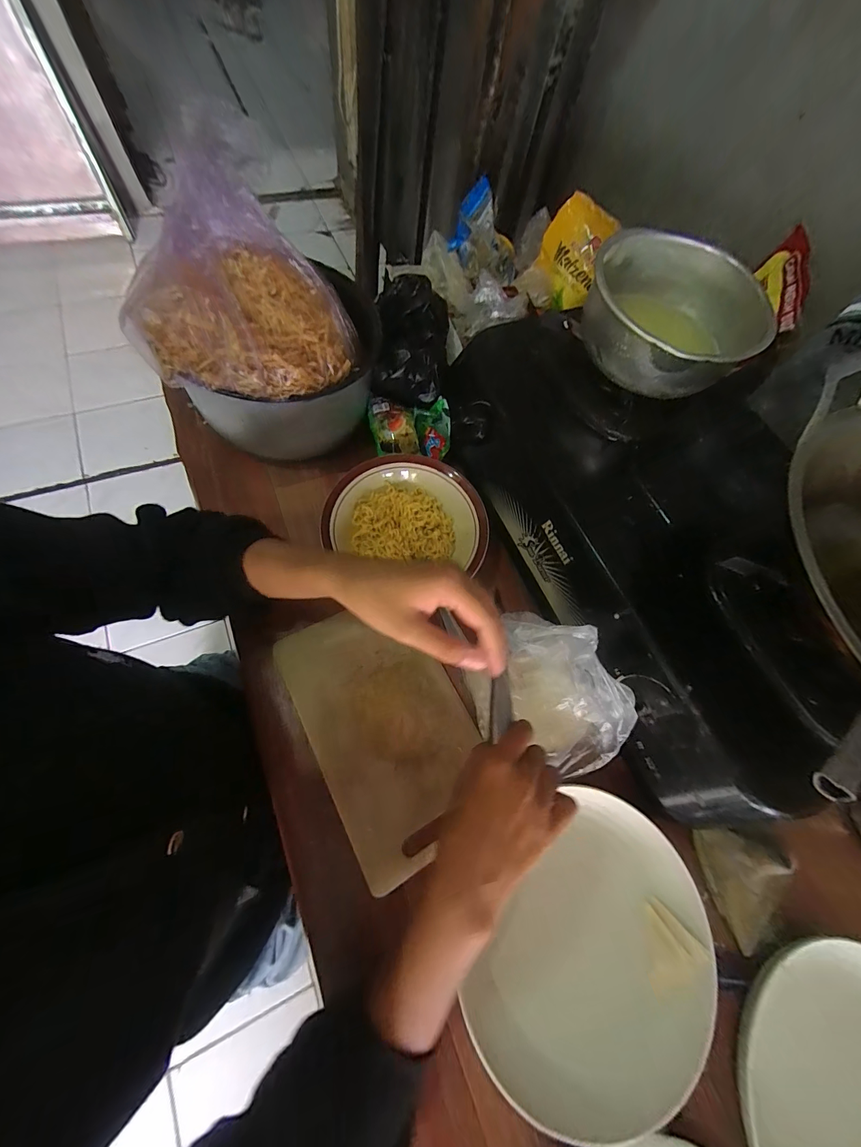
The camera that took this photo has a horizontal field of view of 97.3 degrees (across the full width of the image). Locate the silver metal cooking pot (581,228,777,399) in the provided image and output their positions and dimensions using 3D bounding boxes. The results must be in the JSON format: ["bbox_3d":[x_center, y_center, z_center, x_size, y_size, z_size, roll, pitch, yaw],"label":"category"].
[{"bbox_3d":[0.259,-0.271,0.431,0.175,0.098,0.184,2,67,-5],"label":"silver metal cooking pot"}]

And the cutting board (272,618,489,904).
[{"bbox_3d":[-0.042,0.146,0.377,0.147,0.010,0.238,-25,74,-17],"label":"cutting board"}]

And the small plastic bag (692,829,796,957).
[{"bbox_3d":[0.303,0.289,0.352,0.075,0.042,0.097,-5,68,-7],"label":"small plastic bag"}]

